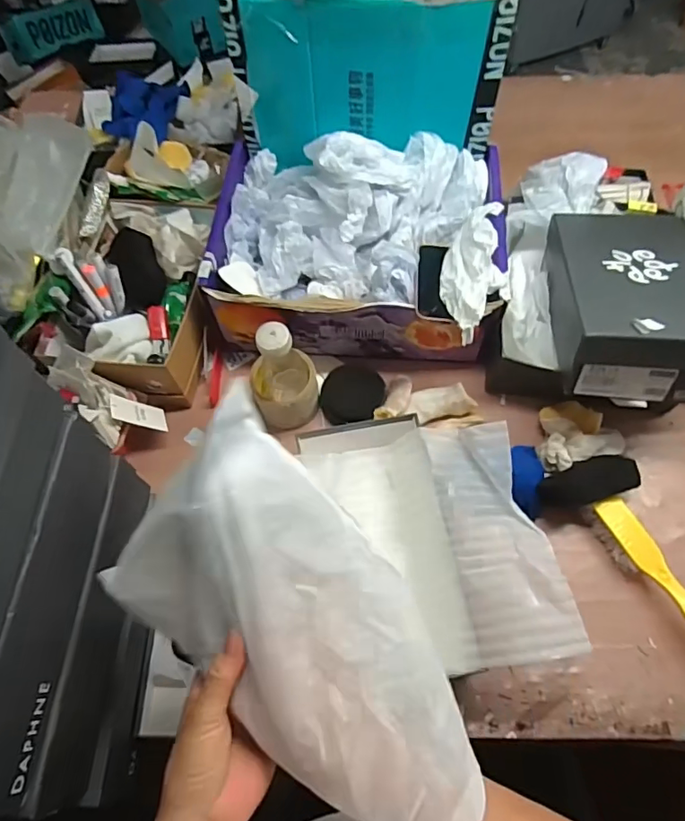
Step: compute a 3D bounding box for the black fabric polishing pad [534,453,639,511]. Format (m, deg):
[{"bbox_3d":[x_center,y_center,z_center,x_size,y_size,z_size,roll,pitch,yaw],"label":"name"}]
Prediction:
[{"bbox_3d":[0.315,0.092,0.664,0.122,0.018,0.055,-22,64,12],"label":"black fabric polishing pad"}]

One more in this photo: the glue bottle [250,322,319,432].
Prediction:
[{"bbox_3d":[-0.079,-0.046,0.670,0.088,0.180,0.076,-7,64,-1],"label":"glue bottle"}]

